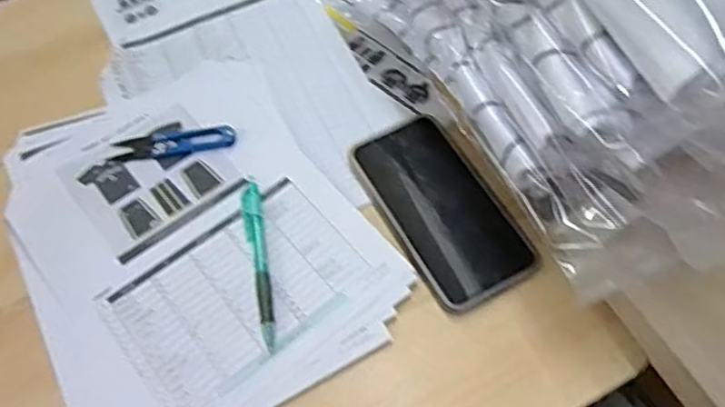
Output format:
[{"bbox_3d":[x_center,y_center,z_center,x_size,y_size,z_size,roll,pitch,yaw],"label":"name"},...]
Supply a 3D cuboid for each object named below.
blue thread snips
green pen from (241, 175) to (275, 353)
[{"bbox_3d":[-0.160,-0.051,0.561,0.103,0.005,0.023,-8,60,-3],"label":"blue thread snips"},{"bbox_3d":[-0.079,0.041,0.502,0.015,0.008,0.142,-9,60,-4],"label":"green pen"}]

